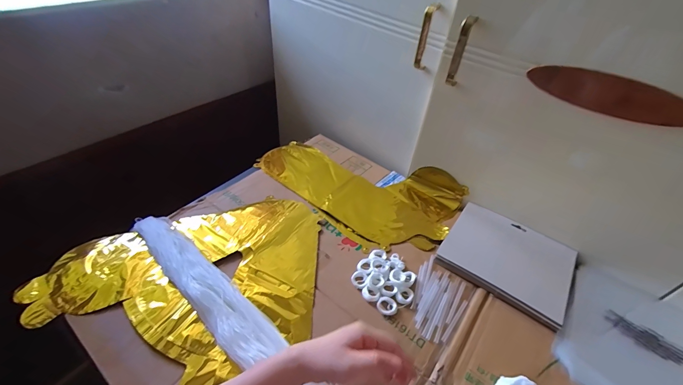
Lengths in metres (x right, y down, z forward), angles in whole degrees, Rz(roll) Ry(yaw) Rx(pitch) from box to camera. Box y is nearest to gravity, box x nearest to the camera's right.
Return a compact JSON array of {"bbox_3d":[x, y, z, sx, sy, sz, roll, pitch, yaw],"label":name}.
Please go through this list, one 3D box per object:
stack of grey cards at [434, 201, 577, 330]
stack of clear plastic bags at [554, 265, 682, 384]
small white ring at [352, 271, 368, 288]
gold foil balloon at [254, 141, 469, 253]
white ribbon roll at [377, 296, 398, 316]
[{"bbox_3d":[0.273,0.107,0.527,0.191,0.022,0.156,29,48,23],"label":"stack of grey cards"},{"bbox_3d":[0.436,0.219,0.449,0.220,0.014,0.233,31,49,25],"label":"stack of clear plastic bags"},{"bbox_3d":[0.028,0.132,0.487,0.024,0.006,0.025,3,43,-3],"label":"small white ring"},{"bbox_3d":[0.028,-0.025,0.646,0.398,0.048,0.220,32,48,24],"label":"gold foil balloon"},{"bbox_3d":[0.066,0.163,0.461,0.028,0.005,0.026,3,43,-3],"label":"white ribbon roll"}]

